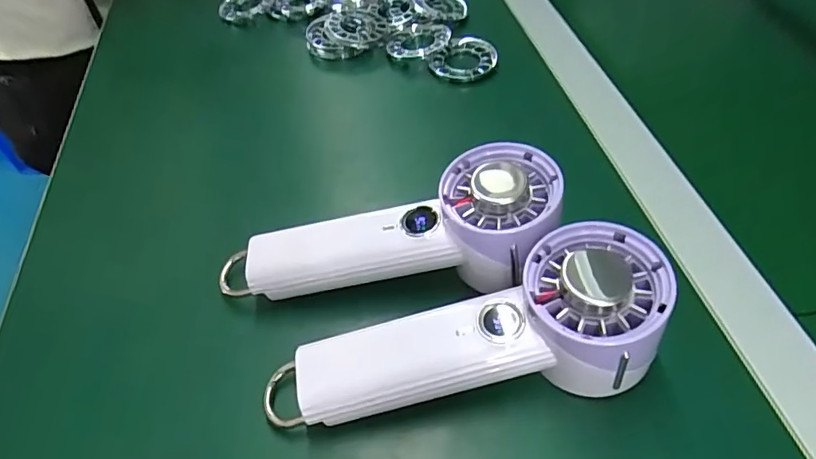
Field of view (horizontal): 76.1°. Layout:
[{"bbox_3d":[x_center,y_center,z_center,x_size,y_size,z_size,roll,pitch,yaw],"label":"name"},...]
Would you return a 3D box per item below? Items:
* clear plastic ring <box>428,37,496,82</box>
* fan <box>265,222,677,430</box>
[{"bbox_3d":[0.045,-0.147,0.451,0.052,0.016,0.051,-1,50,2],"label":"clear plastic ring"},{"bbox_3d":[0.026,0.057,0.255,0.199,0.060,0.063,-17,50,6],"label":"fan"}]

